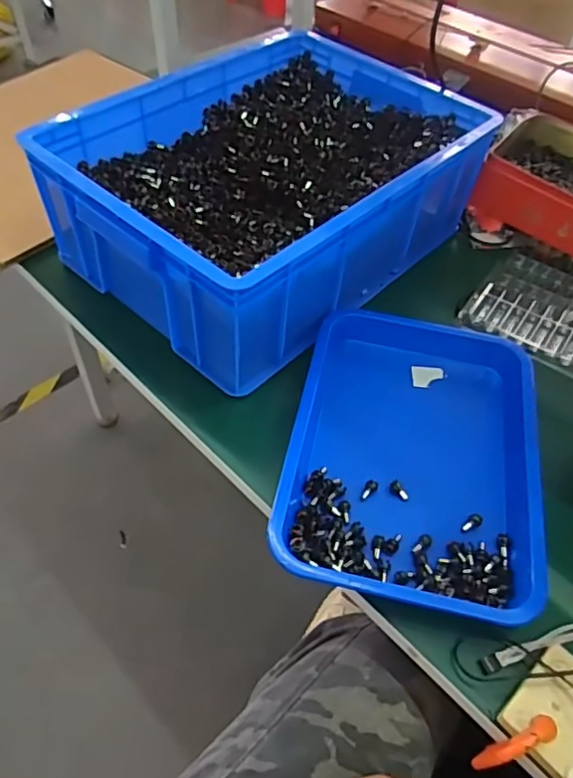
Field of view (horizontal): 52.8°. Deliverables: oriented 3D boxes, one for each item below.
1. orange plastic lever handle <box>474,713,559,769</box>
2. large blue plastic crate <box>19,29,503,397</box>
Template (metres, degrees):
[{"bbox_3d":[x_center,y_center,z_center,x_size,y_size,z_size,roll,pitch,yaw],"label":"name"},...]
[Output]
[{"bbox_3d":[0.166,0.264,0.426,0.066,0.029,0.017,-38,56,14],"label":"orange plastic lever handle"},{"bbox_3d":[-0.014,-0.259,0.729,0.346,0.149,0.476,36,58,22],"label":"large blue plastic crate"}]

